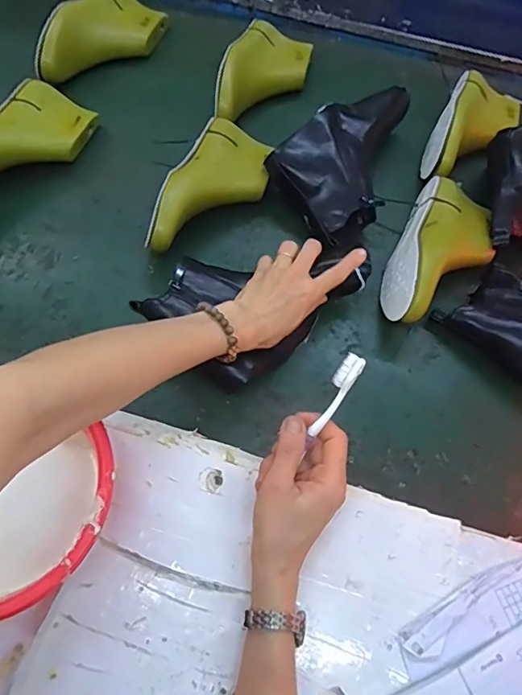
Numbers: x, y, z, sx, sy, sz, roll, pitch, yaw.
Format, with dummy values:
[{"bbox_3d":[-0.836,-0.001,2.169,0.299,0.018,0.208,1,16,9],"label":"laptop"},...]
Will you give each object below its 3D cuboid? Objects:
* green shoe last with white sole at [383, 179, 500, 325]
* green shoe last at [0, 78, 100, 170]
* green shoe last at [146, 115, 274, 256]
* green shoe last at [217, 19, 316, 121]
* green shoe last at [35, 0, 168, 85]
[{"bbox_3d":[0.220,-0.112,0.608,0.112,0.072,0.228,25,65,9],"label":"green shoe last with white sole"},{"bbox_3d":[-0.313,-0.257,0.640,0.101,0.073,0.220,19,64,6],"label":"green shoe last"},{"bbox_3d":[-0.052,-0.197,0.627,0.103,0.076,0.230,15,64,4],"label":"green shoe last"},{"bbox_3d":[0.005,-0.397,0.730,0.106,0.072,0.215,16,64,4],"label":"green shoe last"},{"bbox_3d":[-0.246,-0.474,0.755,0.101,0.075,0.227,26,65,9],"label":"green shoe last"}]

